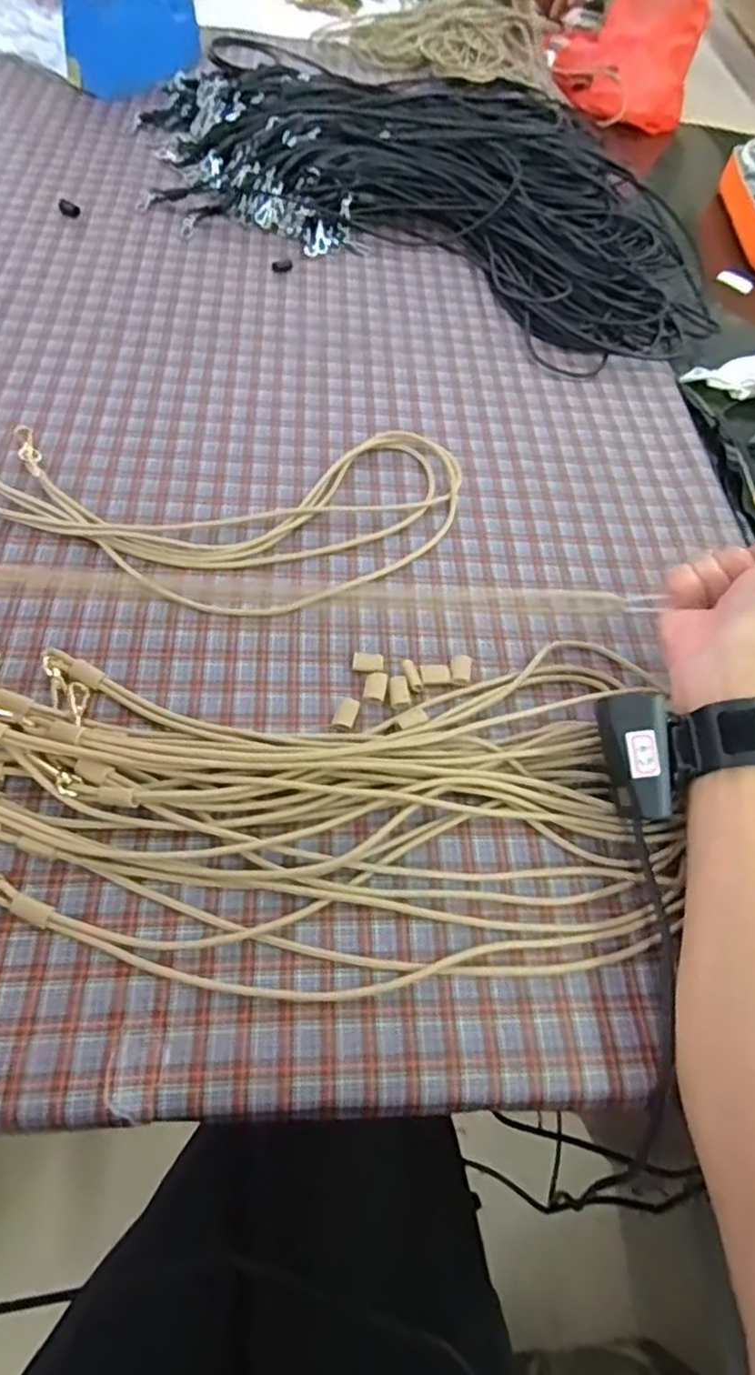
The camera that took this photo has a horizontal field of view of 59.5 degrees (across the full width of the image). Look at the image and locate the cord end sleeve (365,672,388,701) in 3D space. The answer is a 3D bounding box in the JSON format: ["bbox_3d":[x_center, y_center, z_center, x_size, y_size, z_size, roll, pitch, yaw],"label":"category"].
[{"bbox_3d":[-0.001,-0.001,0.430,0.014,0.004,0.021,10,59,-2],"label":"cord end sleeve"}]

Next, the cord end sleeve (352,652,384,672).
[{"bbox_3d":[-0.006,-0.016,0.439,0.021,0.007,0.013,10,59,-2],"label":"cord end sleeve"}]

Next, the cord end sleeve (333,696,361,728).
[{"bbox_3d":[-0.019,0.016,0.420,0.013,0.004,0.022,22,59,5],"label":"cord end sleeve"}]

